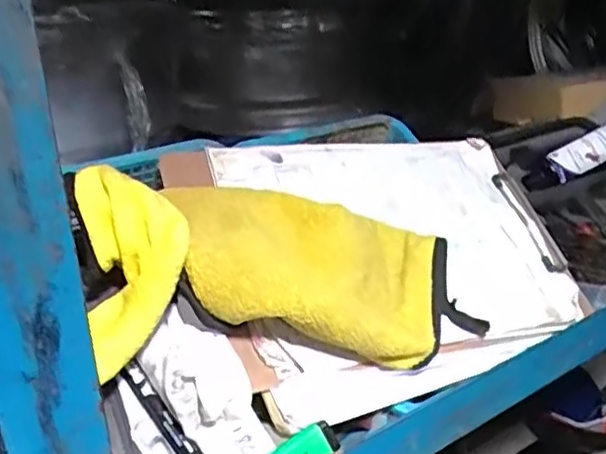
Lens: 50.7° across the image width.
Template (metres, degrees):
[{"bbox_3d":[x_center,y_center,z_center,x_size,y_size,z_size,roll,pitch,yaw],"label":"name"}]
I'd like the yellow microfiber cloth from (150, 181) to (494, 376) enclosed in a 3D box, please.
[{"bbox_3d":[0.027,0.034,0.478,0.251,0.048,0.128,17,48,-24],"label":"yellow microfiber cloth"}]

